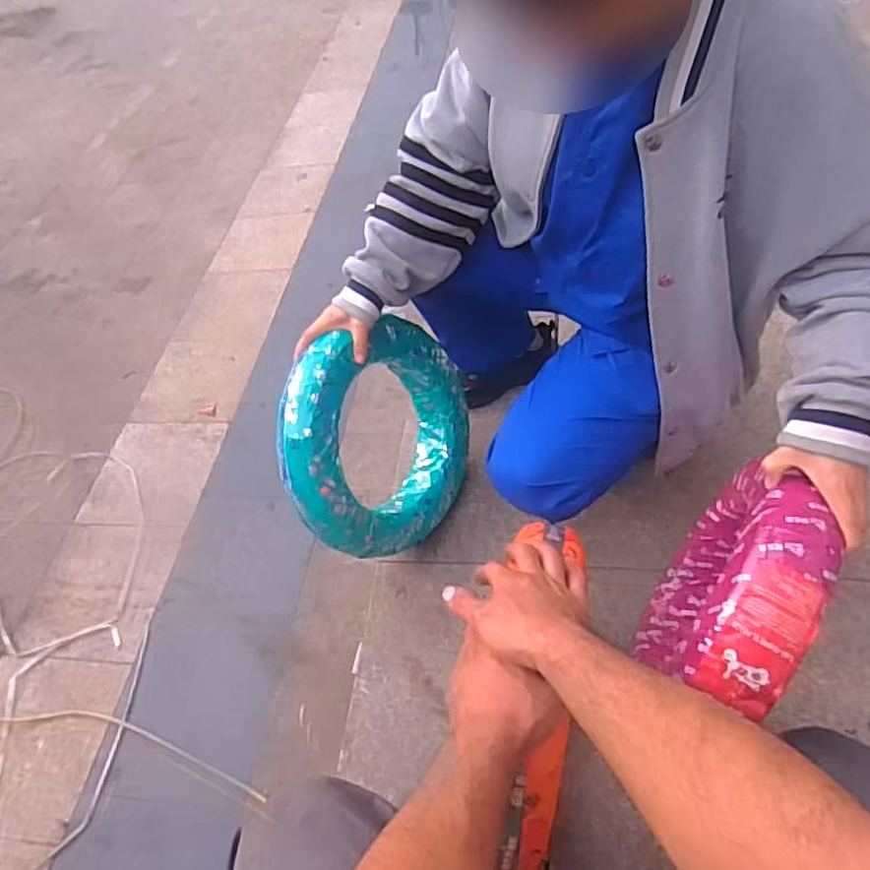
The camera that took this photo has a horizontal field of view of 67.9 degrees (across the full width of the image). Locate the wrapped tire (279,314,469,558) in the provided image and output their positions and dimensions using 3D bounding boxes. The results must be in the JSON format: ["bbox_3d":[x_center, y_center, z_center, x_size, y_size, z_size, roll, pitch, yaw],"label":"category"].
[{"bbox_3d":[-0.090,0.005,1.033,0.071,0.368,0.368,1,77,42],"label":"wrapped tire"}]

